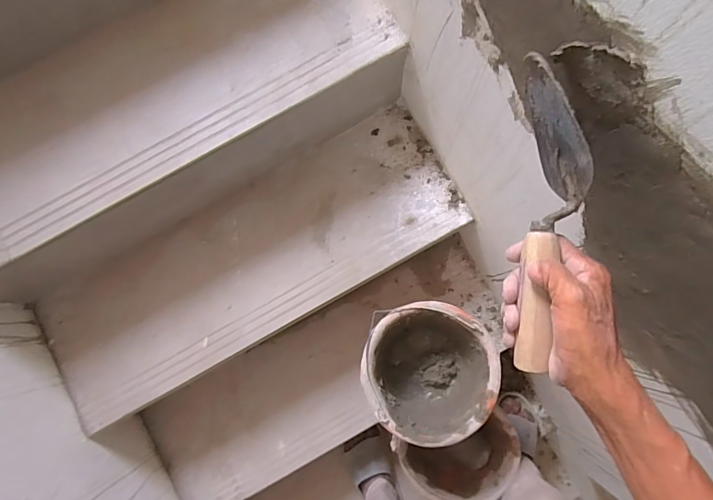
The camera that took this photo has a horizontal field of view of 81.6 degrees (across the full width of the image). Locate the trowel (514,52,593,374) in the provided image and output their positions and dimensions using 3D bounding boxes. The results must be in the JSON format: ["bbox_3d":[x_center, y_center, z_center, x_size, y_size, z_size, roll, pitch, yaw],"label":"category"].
[{"bbox_3d":[0.164,-0.032,0.362,0.056,0.073,0.271,4,88,4],"label":"trowel"}]

